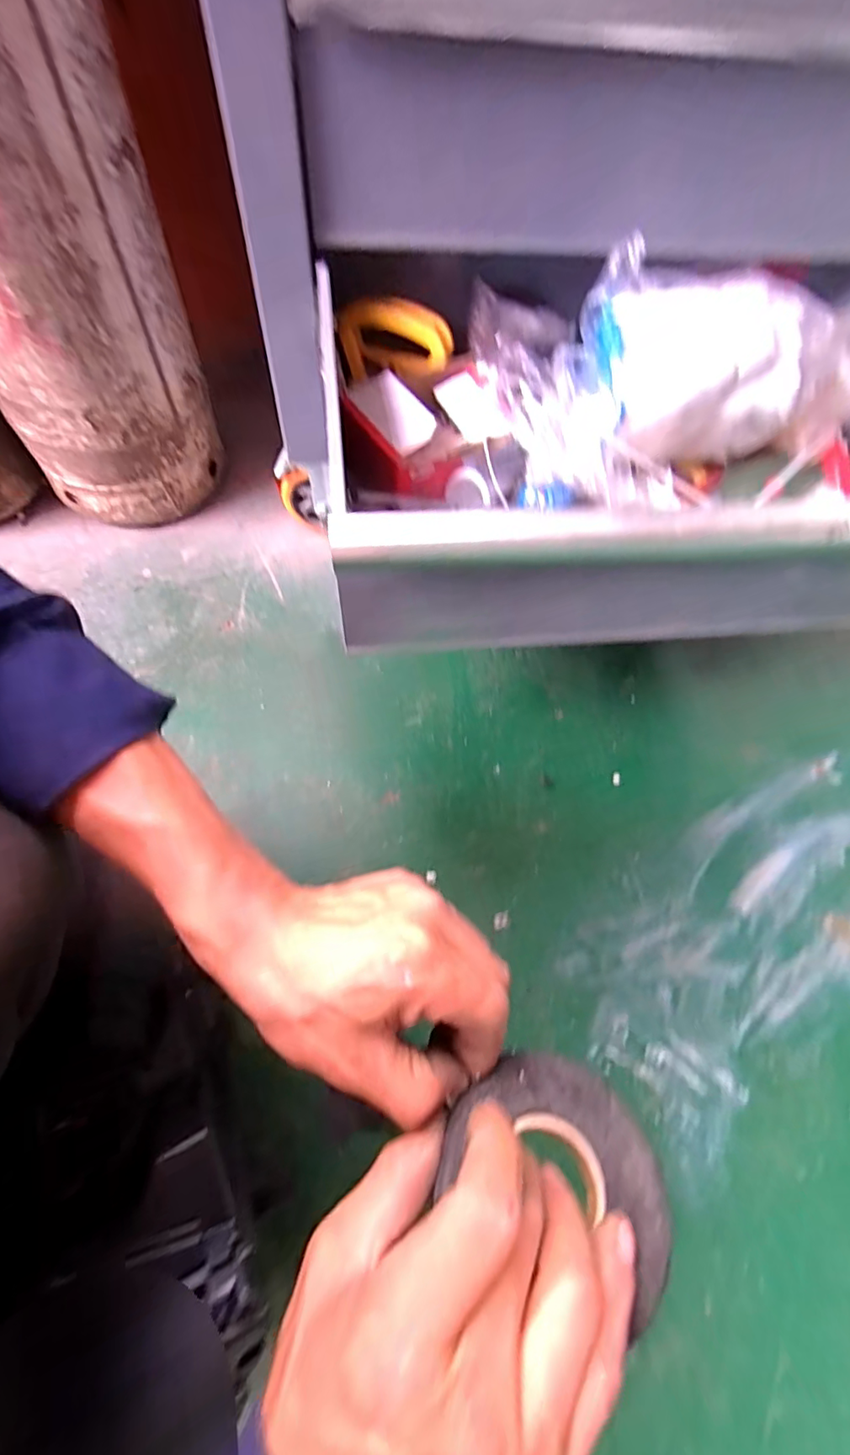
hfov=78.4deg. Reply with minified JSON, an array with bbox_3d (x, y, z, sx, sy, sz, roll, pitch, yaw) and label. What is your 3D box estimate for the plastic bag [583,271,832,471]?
[{"bbox_3d":[0.261,-0.334,0.497,0.214,0.115,0.111,-5,65,-6],"label":"plastic bag"}]

